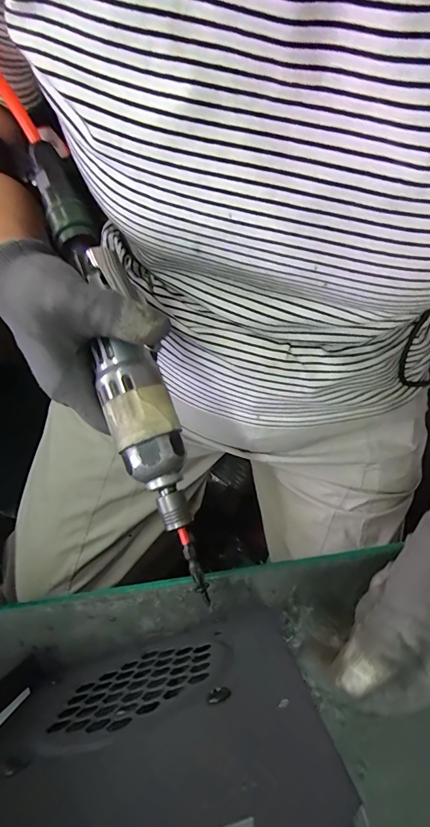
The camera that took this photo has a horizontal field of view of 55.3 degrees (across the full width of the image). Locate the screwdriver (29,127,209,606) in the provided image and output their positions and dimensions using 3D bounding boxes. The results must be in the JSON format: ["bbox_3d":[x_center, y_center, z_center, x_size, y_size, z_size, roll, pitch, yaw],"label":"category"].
[{"bbox_3d":[-0.065,-0.055,0.262,0.039,0.030,0.330,-20,79,-4],"label":"screwdriver"}]

